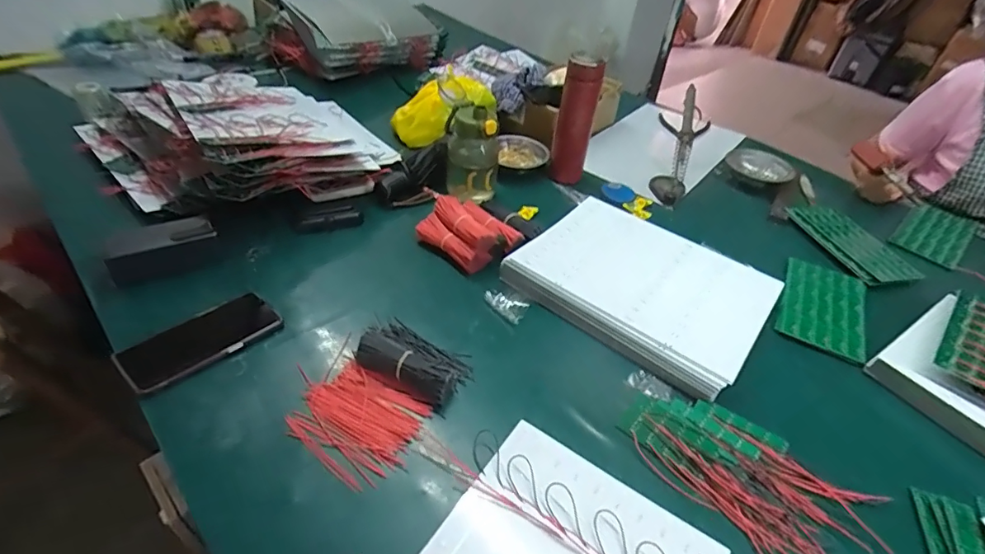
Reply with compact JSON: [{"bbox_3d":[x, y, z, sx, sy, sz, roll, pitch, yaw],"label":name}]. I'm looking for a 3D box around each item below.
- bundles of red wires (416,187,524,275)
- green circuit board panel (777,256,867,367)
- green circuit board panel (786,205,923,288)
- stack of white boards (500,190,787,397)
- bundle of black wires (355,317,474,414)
[{"bbox_3d":[-0.037,-0.072,0.762,0.115,0.066,0.136,-28,52,-37],"label":"bundles of red wires"},{"bbox_3d":[0.487,0.040,0.717,0.107,0.010,0.186,26,47,17],"label":"green circuit board panel"},{"bbox_3d":[0.617,-0.059,0.833,0.124,0.010,0.196,-7,45,-15],"label":"green circuit board panel"},{"bbox_3d":[0.216,0.003,0.705,0.326,0.037,0.259,29,49,27],"label":"stack of white boards"},{"bbox_3d":[-0.094,0.093,0.583,0.139,0.046,0.087,23,41,17],"label":"bundle of black wires"}]

